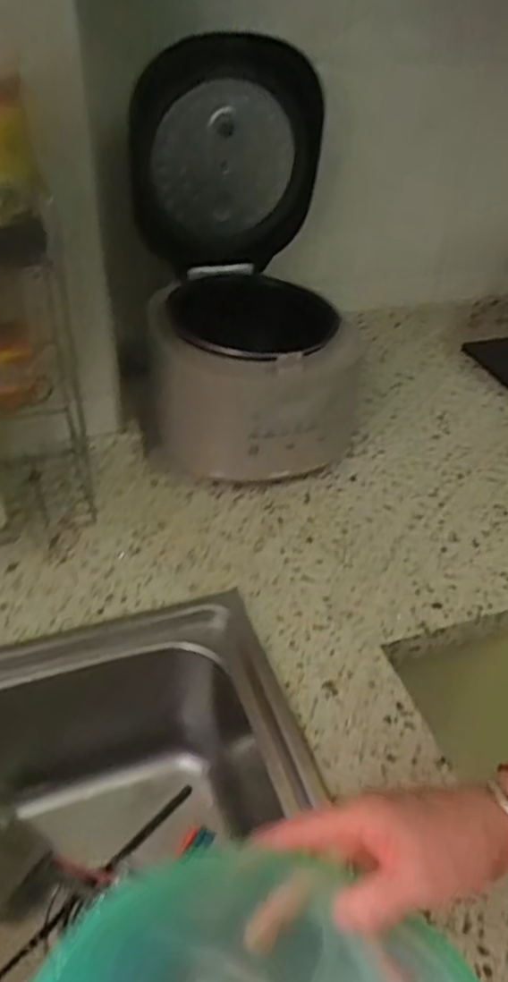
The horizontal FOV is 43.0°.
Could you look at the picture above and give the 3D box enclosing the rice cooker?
[{"bbox_3d":[-0.014,-0.246,0.743,0.230,0.425,0.300,-4,41,-9],"label":"rice cooker"}]

